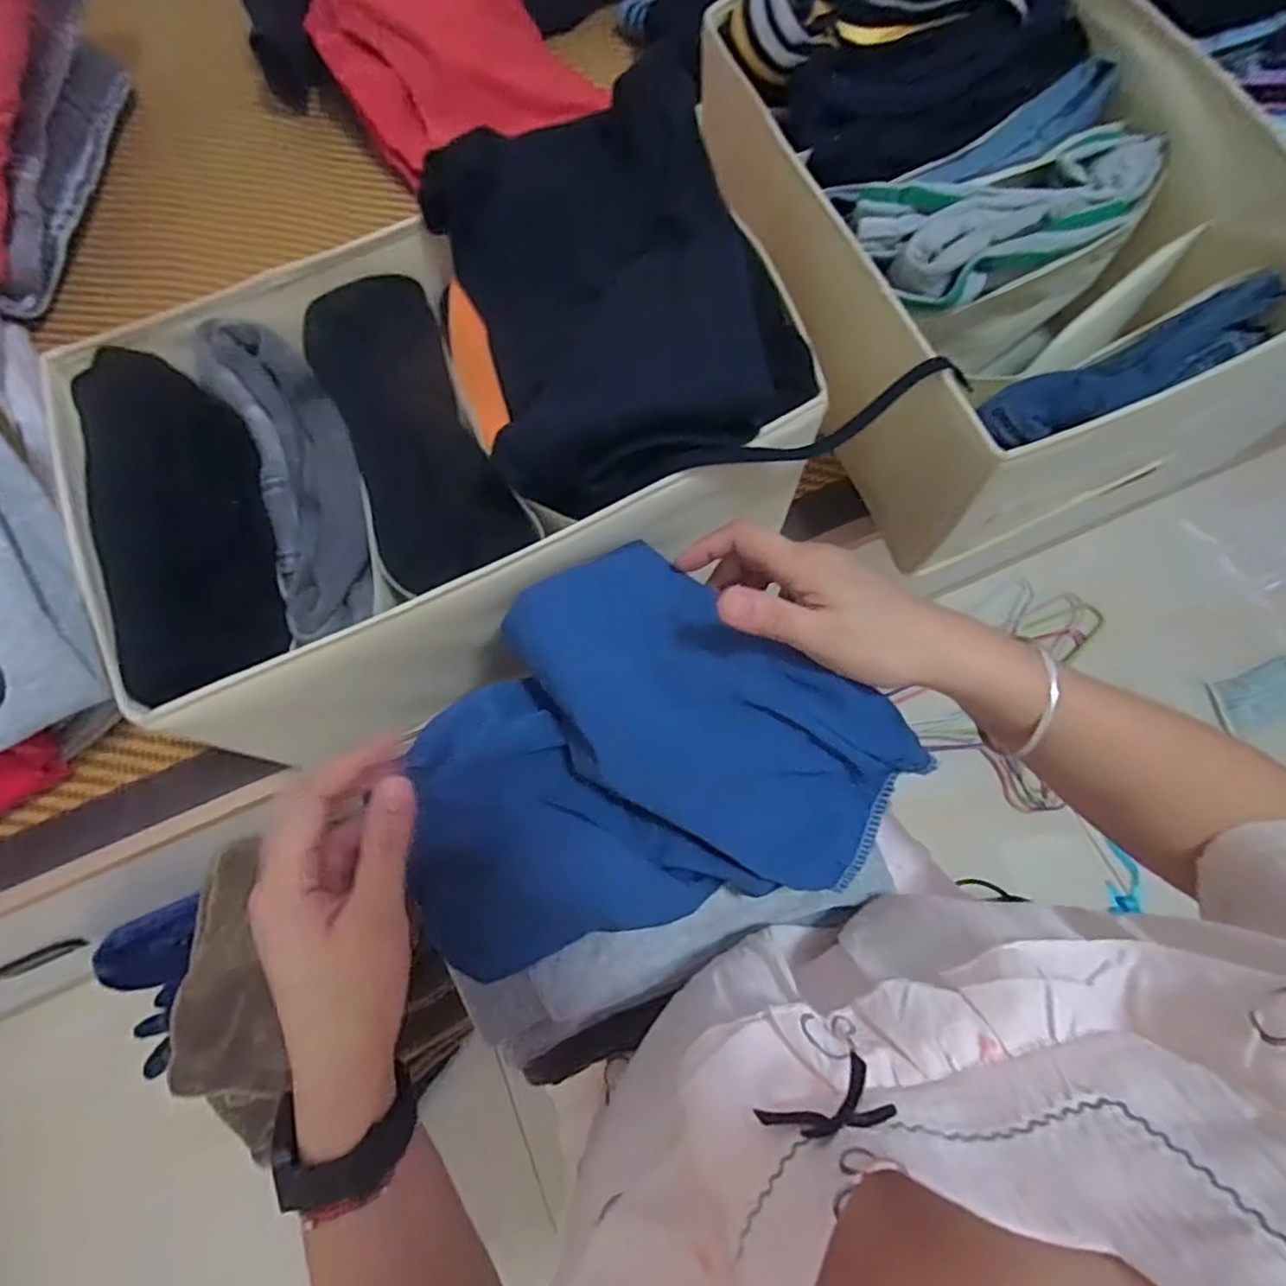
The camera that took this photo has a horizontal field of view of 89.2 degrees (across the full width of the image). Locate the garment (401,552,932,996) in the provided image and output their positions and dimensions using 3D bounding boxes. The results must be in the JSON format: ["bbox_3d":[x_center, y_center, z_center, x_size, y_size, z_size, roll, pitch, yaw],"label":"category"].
[{"bbox_3d":[0.003,0.051,0.341,0.241,0.061,0.176,-13,71,-3],"label":"garment"}]

